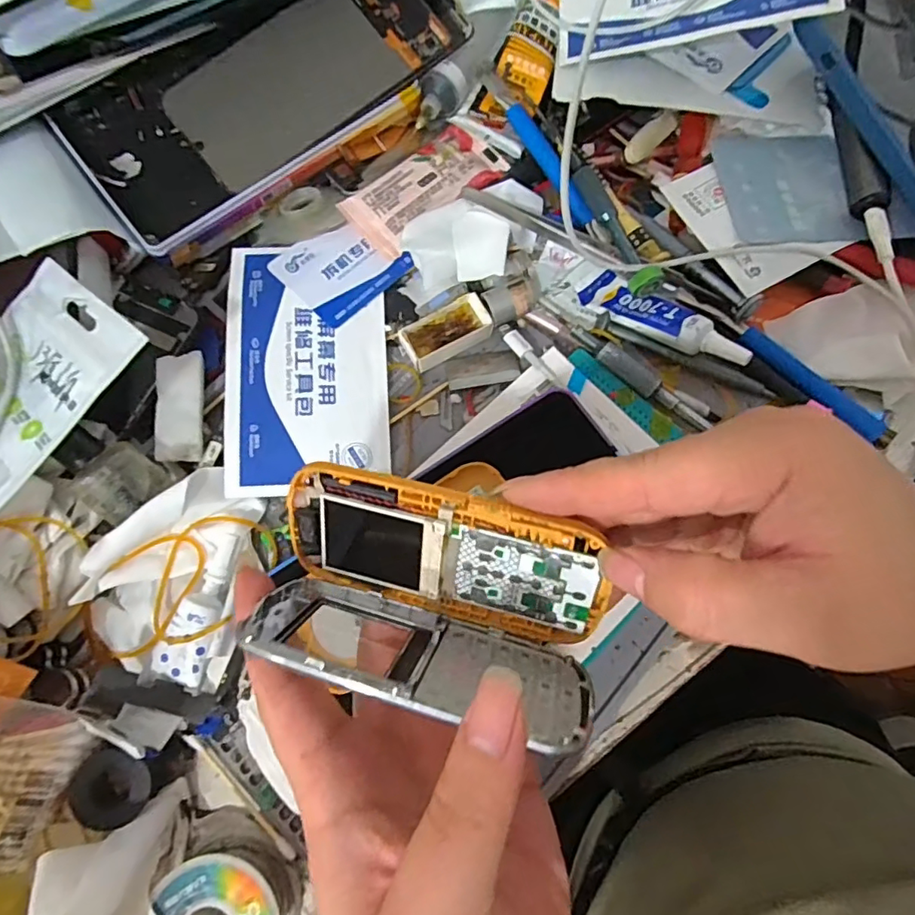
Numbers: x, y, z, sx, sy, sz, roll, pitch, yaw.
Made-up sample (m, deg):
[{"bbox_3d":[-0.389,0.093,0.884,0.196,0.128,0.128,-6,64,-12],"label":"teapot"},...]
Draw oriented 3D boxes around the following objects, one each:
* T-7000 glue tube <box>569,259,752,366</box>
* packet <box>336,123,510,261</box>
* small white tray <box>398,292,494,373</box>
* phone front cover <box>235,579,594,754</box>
[{"bbox_3d":[0.106,-0.076,0.287,0.024,0.014,0.100,-45,61,-12],"label":"T-7000 glue tube"},{"bbox_3d":[-0.018,-0.157,0.310,0.041,0.007,0.094,43,78,12],"label":"packet"},{"bbox_3d":[-0.006,-0.068,0.296,0.048,0.011,0.023,-27,75,-7],"label":"small white tray"},{"bbox_3d":[-0.013,0.067,0.189,0.117,0.057,0.004,12,103,8],"label":"phone front cover"}]

